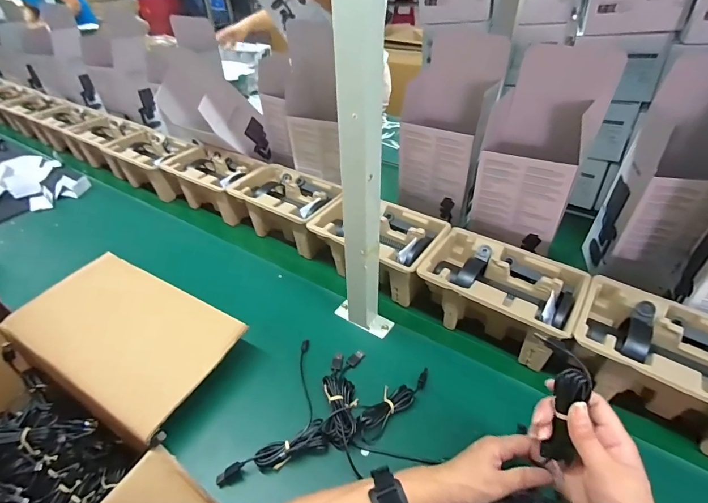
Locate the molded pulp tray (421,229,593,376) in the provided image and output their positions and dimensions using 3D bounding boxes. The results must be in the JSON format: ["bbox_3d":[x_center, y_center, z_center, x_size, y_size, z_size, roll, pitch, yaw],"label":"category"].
[{"bbox_3d":[0.230,0.071,0.614,0.225,0.108,0.148,20,45,26],"label":"molded pulp tray"}]

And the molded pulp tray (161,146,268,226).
[{"bbox_3d":[-0.322,-0.163,0.919,0.258,0.101,0.149,22,45,27],"label":"molded pulp tray"}]

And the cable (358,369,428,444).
[{"bbox_3d":[0.057,0.208,0.525,0.134,0.021,0.032,-32,47,-30],"label":"cable"}]

